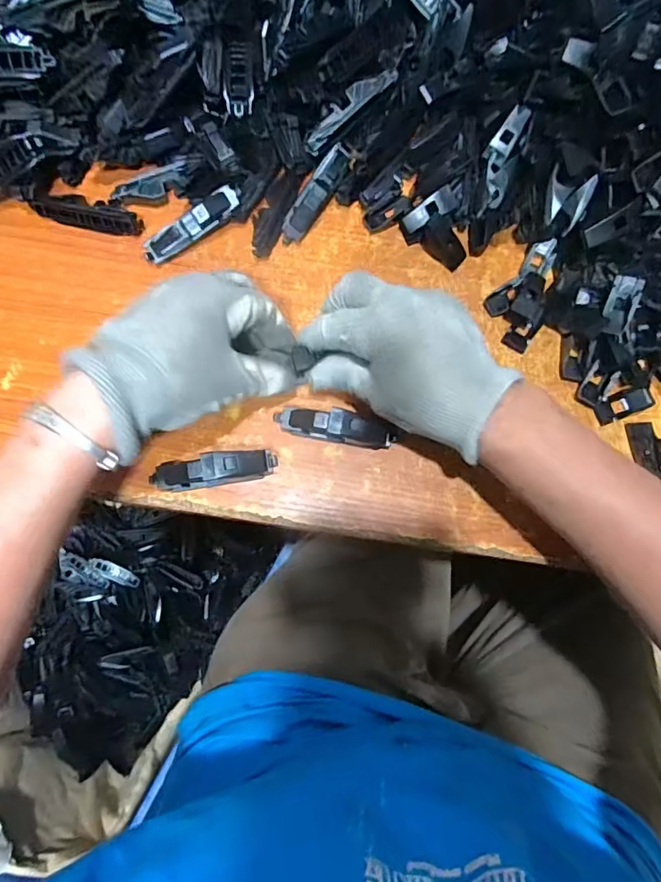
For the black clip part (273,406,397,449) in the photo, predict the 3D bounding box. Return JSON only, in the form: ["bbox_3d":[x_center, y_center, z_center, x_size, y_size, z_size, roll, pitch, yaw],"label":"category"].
[{"bbox_3d":[0.003,-0.010,0.341,0.080,0.021,0.019,10,78,1],"label":"black clip part"}]

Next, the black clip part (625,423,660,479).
[{"bbox_3d":[0.222,0.006,0.351,0.024,0.006,0.039,-6,78,-3],"label":"black clip part"}]

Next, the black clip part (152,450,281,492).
[{"bbox_3d":[-0.077,0.019,0.331,0.080,0.022,0.021,-6,78,-3],"label":"black clip part"}]

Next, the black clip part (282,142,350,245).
[{"bbox_3d":[-0.011,-0.183,0.374,0.017,0.010,0.078,35,96,6],"label":"black clip part"}]

